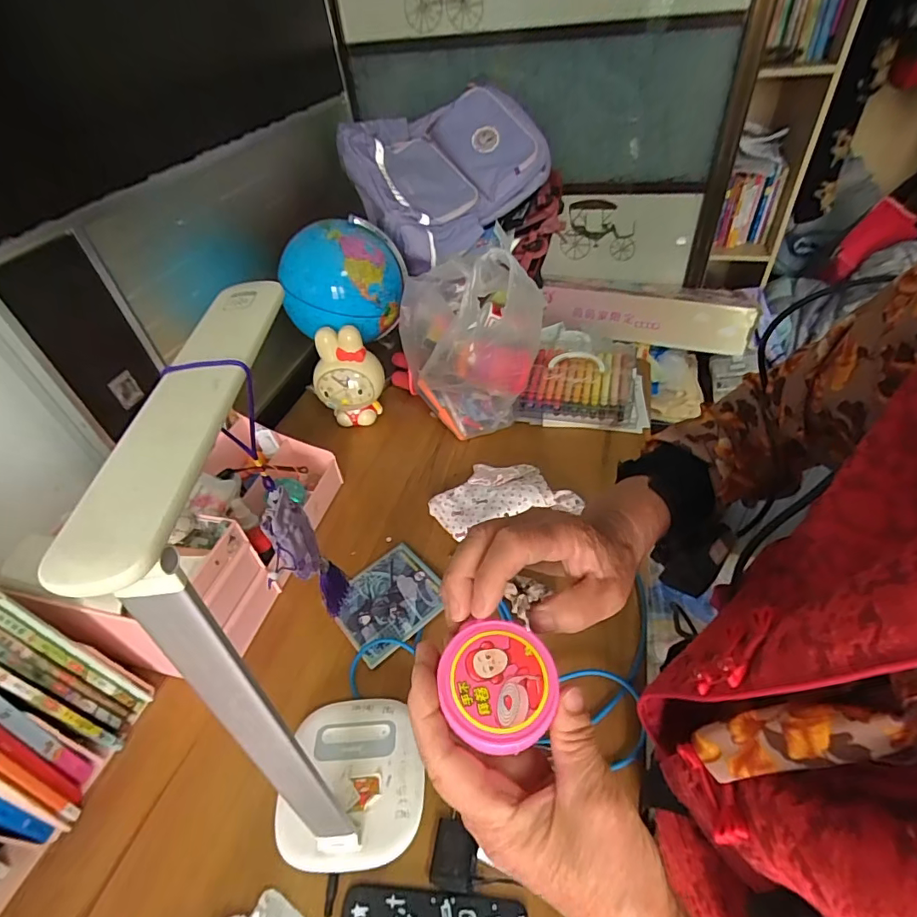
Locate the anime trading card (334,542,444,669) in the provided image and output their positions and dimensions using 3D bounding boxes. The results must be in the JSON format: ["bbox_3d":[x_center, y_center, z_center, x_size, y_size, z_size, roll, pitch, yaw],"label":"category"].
[{"bbox_3d":[-0.095,0.190,0.671,0.138,0.008,0.131,-33,49,-24],"label":"anime trading card"}]

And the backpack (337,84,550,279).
[{"bbox_3d":[-0.038,-0.591,1.028,0.399,0.170,0.349,-38,86,-16],"label":"backpack"}]

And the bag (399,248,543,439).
[{"bbox_3d":[0.042,-0.200,0.855,0.216,0.303,0.218,-26,47,-19],"label":"bag"}]

